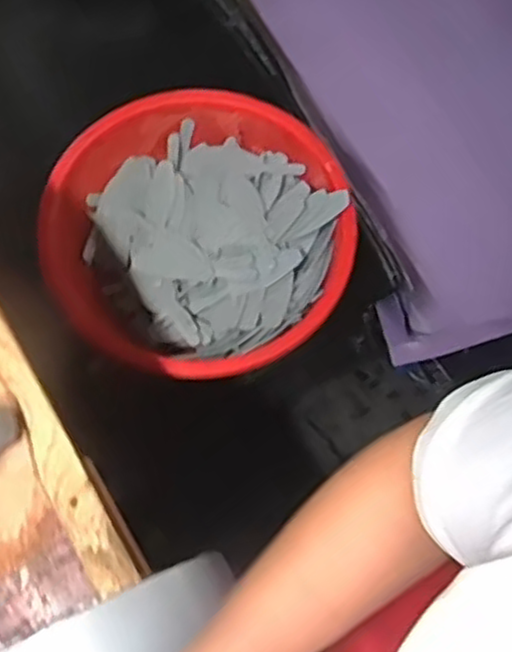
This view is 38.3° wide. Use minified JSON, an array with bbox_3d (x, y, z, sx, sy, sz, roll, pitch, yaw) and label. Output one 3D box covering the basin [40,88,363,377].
[{"bbox_3d":[-0.083,-0.140,1.047,0.389,0.135,0.370,0,71,-1],"label":"basin"}]

